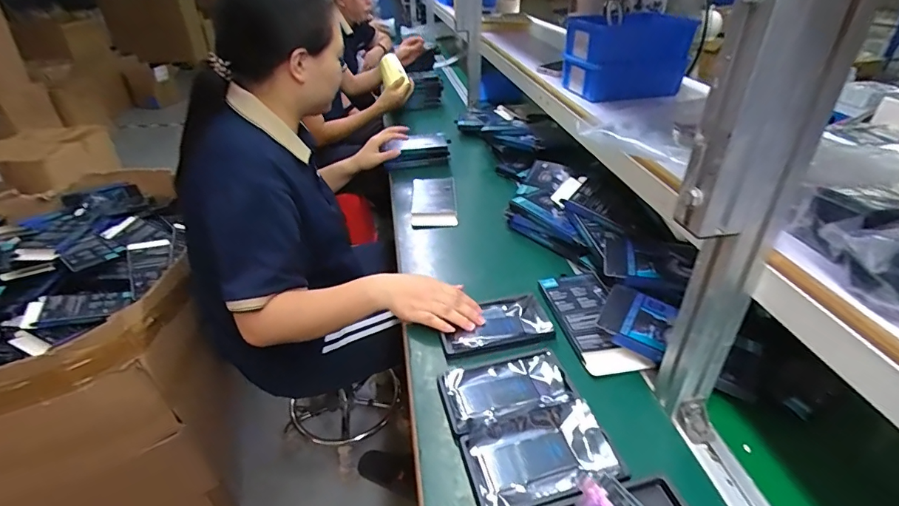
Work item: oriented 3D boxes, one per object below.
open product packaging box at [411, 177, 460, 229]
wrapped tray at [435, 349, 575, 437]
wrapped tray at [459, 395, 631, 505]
[{"bbox_3d":[-0.034,-0.116,0.974,0.097,0.032,0.211,-2,35,-1],"label":"open product packaging box"},{"bbox_3d":[0.069,0.170,0.569,0.161,0.010,0.090,-13,36,-16],"label":"wrapped tray"},{"bbox_3d":[0.098,0.217,0.479,0.156,0.022,0.107,-12,36,-15],"label":"wrapped tray"}]

